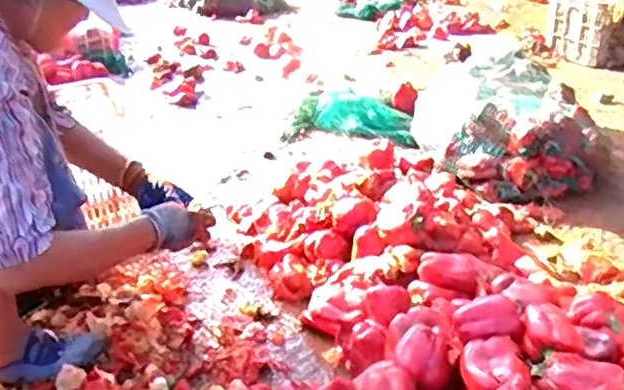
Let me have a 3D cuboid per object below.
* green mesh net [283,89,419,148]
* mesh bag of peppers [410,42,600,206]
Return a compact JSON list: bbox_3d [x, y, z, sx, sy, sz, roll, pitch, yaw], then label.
[{"bbox_3d":[0.086,-0.170,1.383,0.267,0.089,0.075,3,25,9],"label":"green mesh net"},{"bbox_3d":[0.358,-0.141,1.259,0.253,0.224,0.321,-5,25,-8],"label":"mesh bag of peppers"}]

